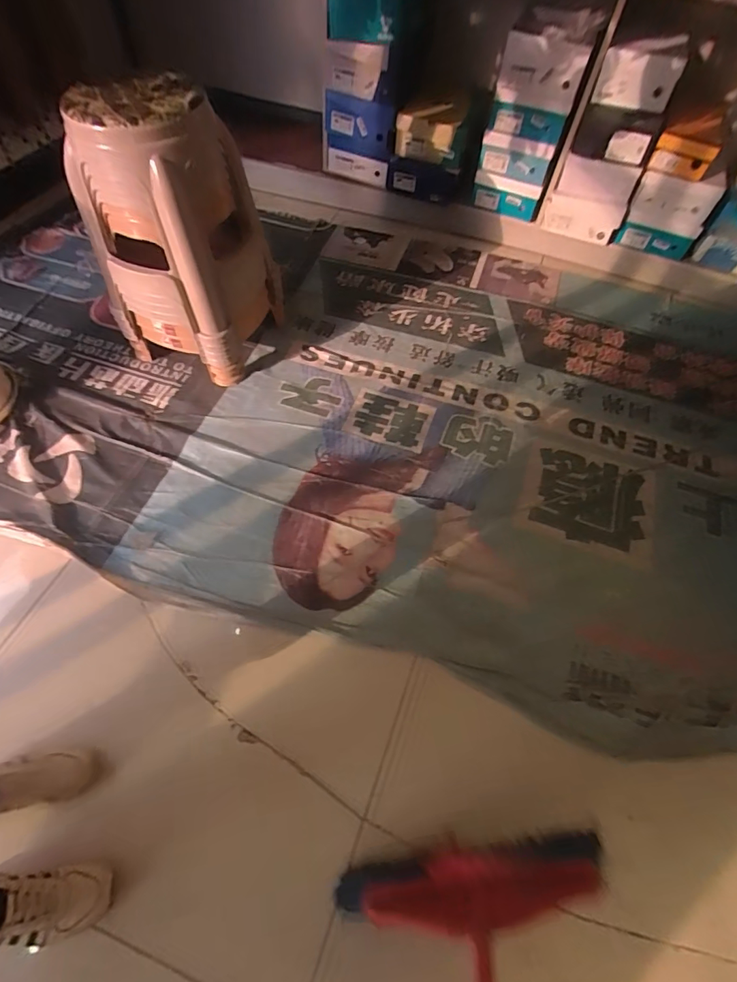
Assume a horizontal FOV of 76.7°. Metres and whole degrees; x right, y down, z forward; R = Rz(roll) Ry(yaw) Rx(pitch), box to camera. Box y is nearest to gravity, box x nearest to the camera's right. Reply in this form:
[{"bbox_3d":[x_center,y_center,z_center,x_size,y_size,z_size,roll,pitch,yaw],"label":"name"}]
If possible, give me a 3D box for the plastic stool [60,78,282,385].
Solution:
[{"bbox_3d":[-0.484,-0.657,1.208,0.334,0.587,0.346,22,59,10],"label":"plastic stool"}]

